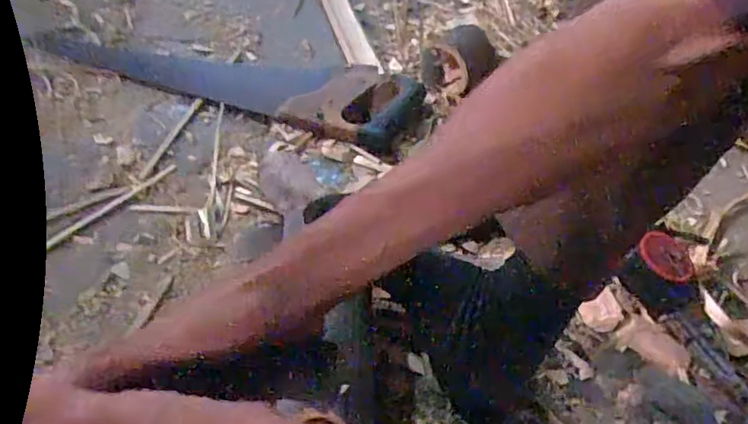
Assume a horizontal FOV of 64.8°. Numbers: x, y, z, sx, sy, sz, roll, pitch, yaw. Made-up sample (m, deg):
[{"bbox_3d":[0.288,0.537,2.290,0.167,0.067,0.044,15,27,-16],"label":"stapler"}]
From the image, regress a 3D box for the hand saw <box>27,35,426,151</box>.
[{"bbox_3d":[-0.187,-0.181,0.744,0.504,0.040,0.127,15,49,7],"label":"hand saw"}]

